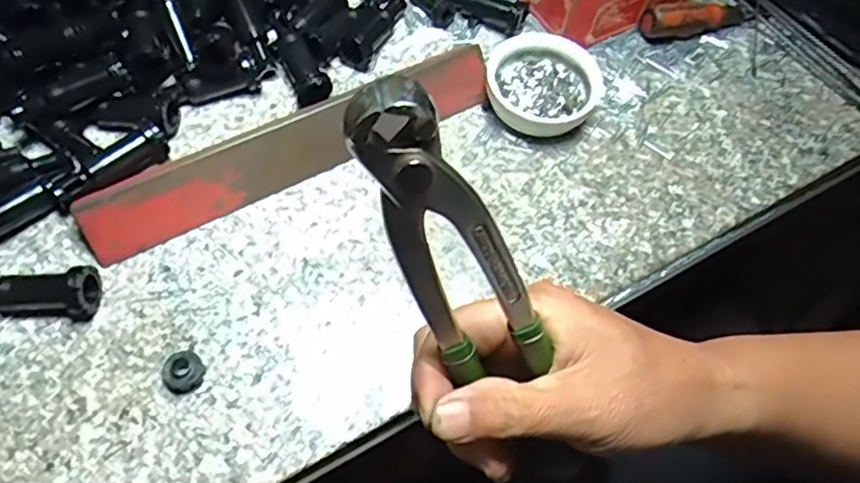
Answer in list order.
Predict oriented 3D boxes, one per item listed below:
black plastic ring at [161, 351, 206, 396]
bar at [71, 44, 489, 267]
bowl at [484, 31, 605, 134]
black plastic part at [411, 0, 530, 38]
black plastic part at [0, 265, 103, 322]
[{"bbox_3d":[-0.122,0.065,0.321,0.020,0.013,0.018,-31,67,-20],"label":"black plastic ring"},{"bbox_3d":[-0.075,-0.062,0.387,0.258,0.022,0.036,-26,66,-18],"label":"bar"},{"bbox_3d":[0.069,-0.100,0.416,0.074,0.029,0.067,28,62,11],"label":"bowl"},{"bbox_3d":[0.025,-0.163,0.454,0.083,0.018,0.030,20,61,7],"label":"black plastic part"},{"bbox_3d":[-0.207,0.026,0.332,0.067,0.022,0.023,2,60,-3],"label":"black plastic part"}]

